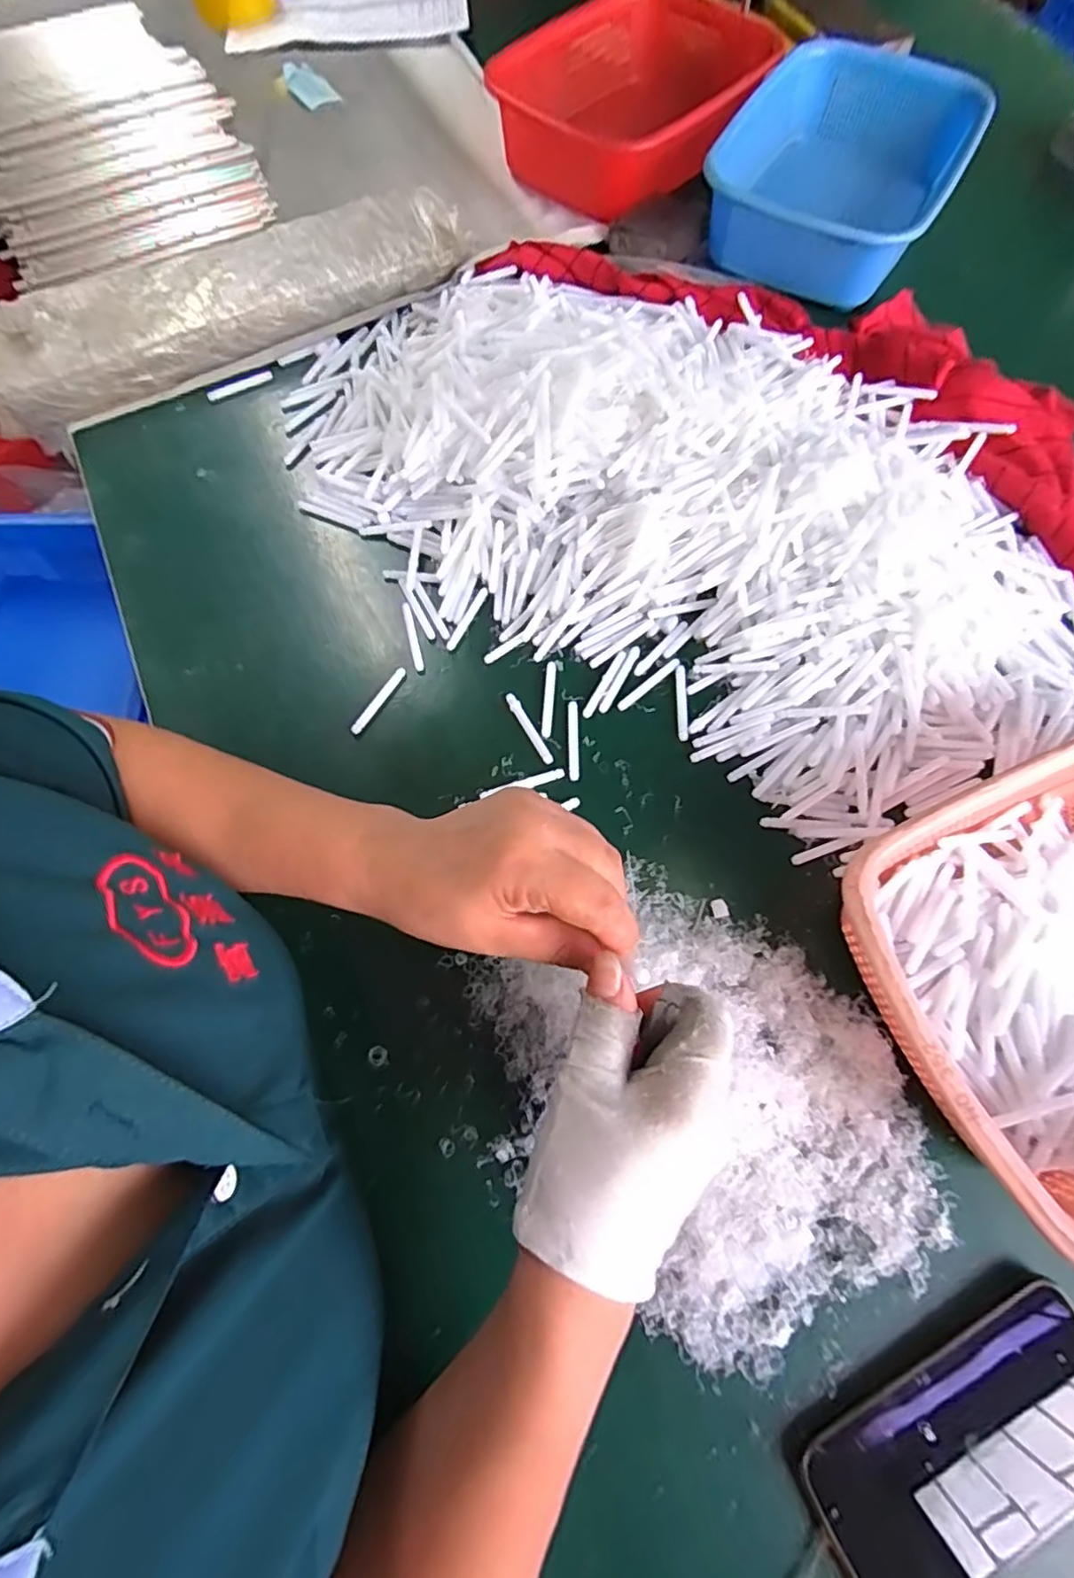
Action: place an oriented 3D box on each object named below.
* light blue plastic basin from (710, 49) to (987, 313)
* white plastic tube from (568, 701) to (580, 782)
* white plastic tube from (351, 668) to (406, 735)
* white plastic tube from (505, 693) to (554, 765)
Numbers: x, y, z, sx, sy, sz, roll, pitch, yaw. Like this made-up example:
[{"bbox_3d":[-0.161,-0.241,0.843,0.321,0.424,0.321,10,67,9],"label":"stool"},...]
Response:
[{"bbox_3d":[0.301,-0.617,0.625,0.206,0.079,0.298,28,72,9],"label":"light blue plastic basin"},{"bbox_3d":[0.026,-0.034,0.441,0.008,0.004,0.061,-1,71,1],"label":"white plastic tube"},{"bbox_3d":[-0.113,-0.063,0.450,0.008,0.004,0.059,31,74,11],"label":"white plastic tube"},{"bbox_3d":[-0.005,-0.043,0.443,0.008,0.007,0.059,-28,73,-10],"label":"white plastic tube"}]

